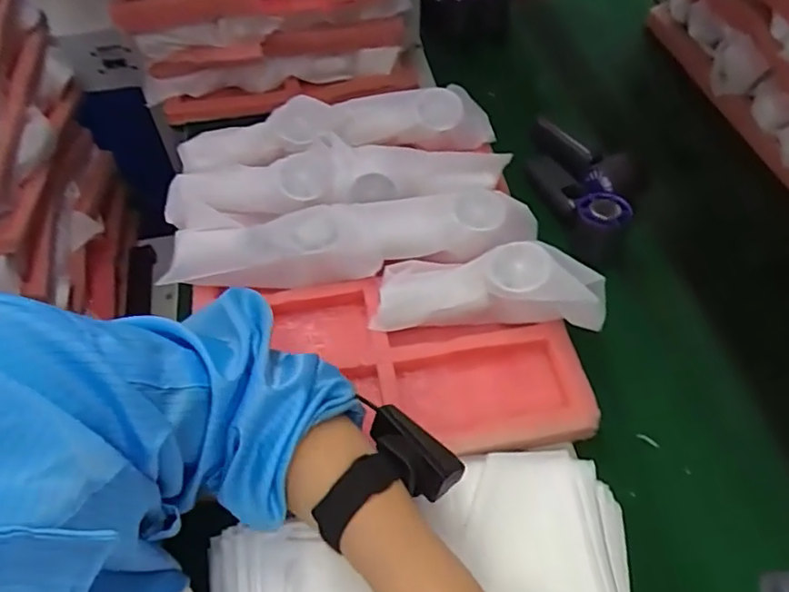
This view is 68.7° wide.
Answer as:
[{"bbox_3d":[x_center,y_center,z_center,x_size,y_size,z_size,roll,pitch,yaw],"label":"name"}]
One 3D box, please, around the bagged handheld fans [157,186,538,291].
[{"bbox_3d":[-0.040,-0.057,0.556,0.345,0.042,0.082,-3,53,-2],"label":"bagged handheld fans"}]

